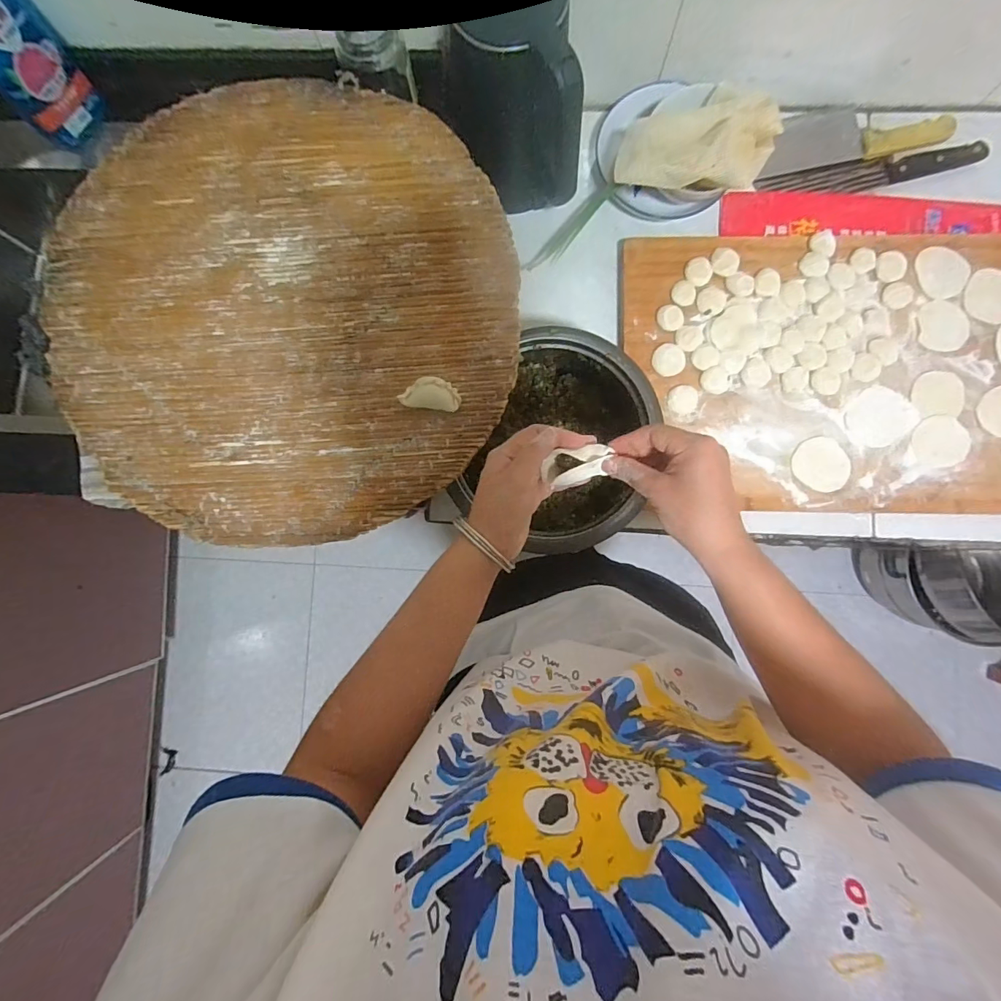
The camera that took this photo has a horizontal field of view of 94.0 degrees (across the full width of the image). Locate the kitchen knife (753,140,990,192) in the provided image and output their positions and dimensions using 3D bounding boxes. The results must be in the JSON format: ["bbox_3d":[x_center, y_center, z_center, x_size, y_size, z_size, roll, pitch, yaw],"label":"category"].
[{"bbox_3d":[0.508,-0.452,0.645,0.298,0.013,0.035,-7,120,3],"label":"kitchen knife"}]

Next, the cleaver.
[{"bbox_3d":[0.487,-0.511,0.645,0.246,0.021,0.082,-8,86,2],"label":"cleaver"}]

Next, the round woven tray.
[{"bbox_3d":[-0.233,-0.203,0.488,0.487,0.012,0.473,0,84,2],"label":"round woven tray"}]

